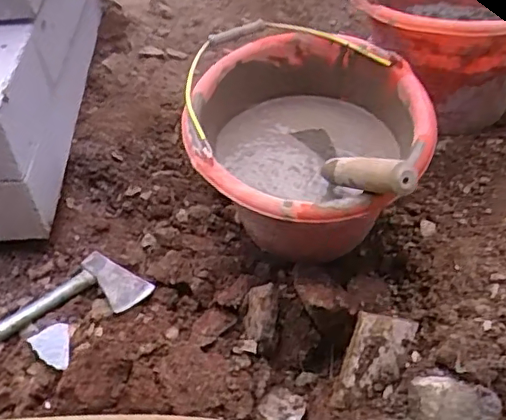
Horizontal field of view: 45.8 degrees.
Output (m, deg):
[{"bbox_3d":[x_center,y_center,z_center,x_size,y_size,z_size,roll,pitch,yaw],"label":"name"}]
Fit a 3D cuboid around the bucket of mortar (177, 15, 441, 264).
[{"bbox_3d":[0.064,-0.063,0.761,0.272,0.228,0.307,-2,43,2],"label":"bucket of mortar"}]

